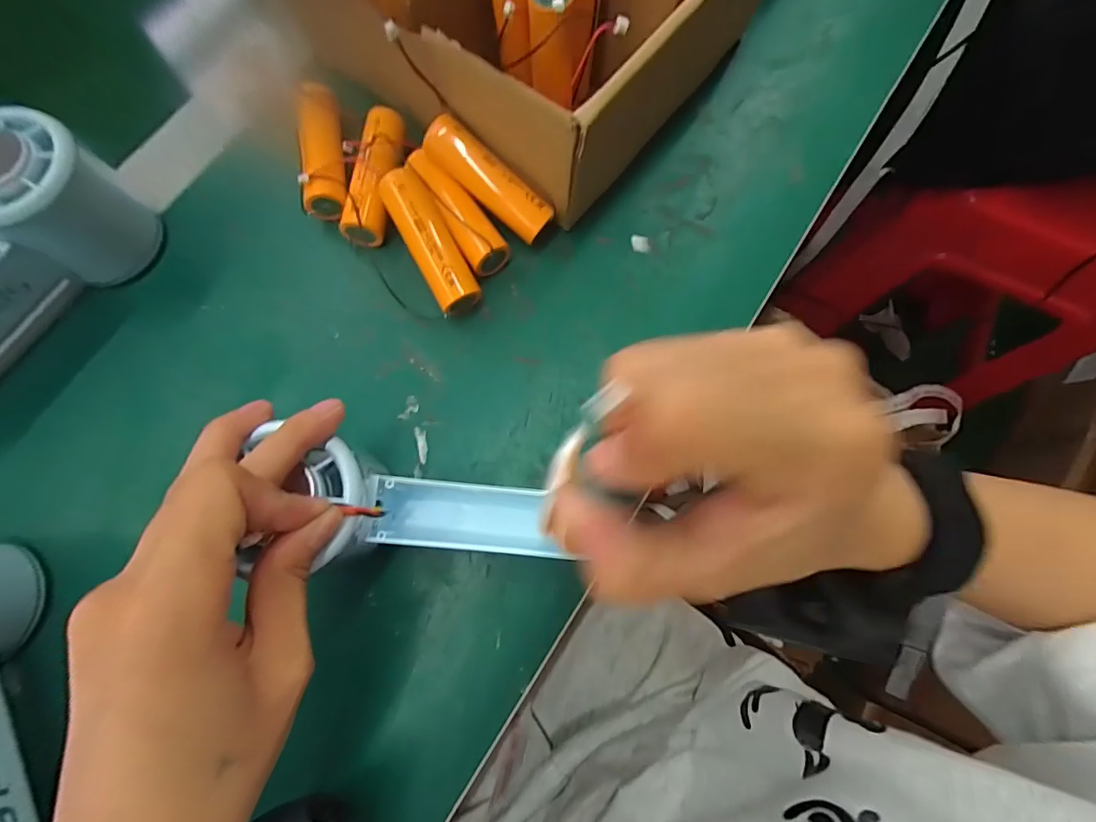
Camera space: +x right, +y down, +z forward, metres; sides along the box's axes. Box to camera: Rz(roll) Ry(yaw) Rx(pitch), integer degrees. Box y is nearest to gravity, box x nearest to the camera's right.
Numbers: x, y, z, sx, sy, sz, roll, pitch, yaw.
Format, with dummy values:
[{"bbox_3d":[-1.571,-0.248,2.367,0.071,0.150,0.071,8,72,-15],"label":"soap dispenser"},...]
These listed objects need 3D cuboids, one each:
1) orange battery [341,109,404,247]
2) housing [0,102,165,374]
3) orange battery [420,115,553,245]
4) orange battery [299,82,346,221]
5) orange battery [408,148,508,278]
[{"bbox_3d":[-0.090,-0.125,0.256,0.022,0.019,0.075,8,76,1],"label":"orange battery"},{"bbox_3d":[-0.261,-0.061,0.221,0.050,0.058,0.151,37,78,8],"label":"housing"},{"bbox_3d":[-0.030,-0.117,0.246,0.072,0.015,0.019,39,78,-8],"label":"orange battery"},{"bbox_3d":[-0.119,-0.139,0.259,0.018,0.022,0.069,-5,76,-3],"label":"orange battery"},{"bbox_3d":[-0.047,-0.103,0.247,0.022,0.016,0.071,-36,93,-9],"label":"orange battery"}]

